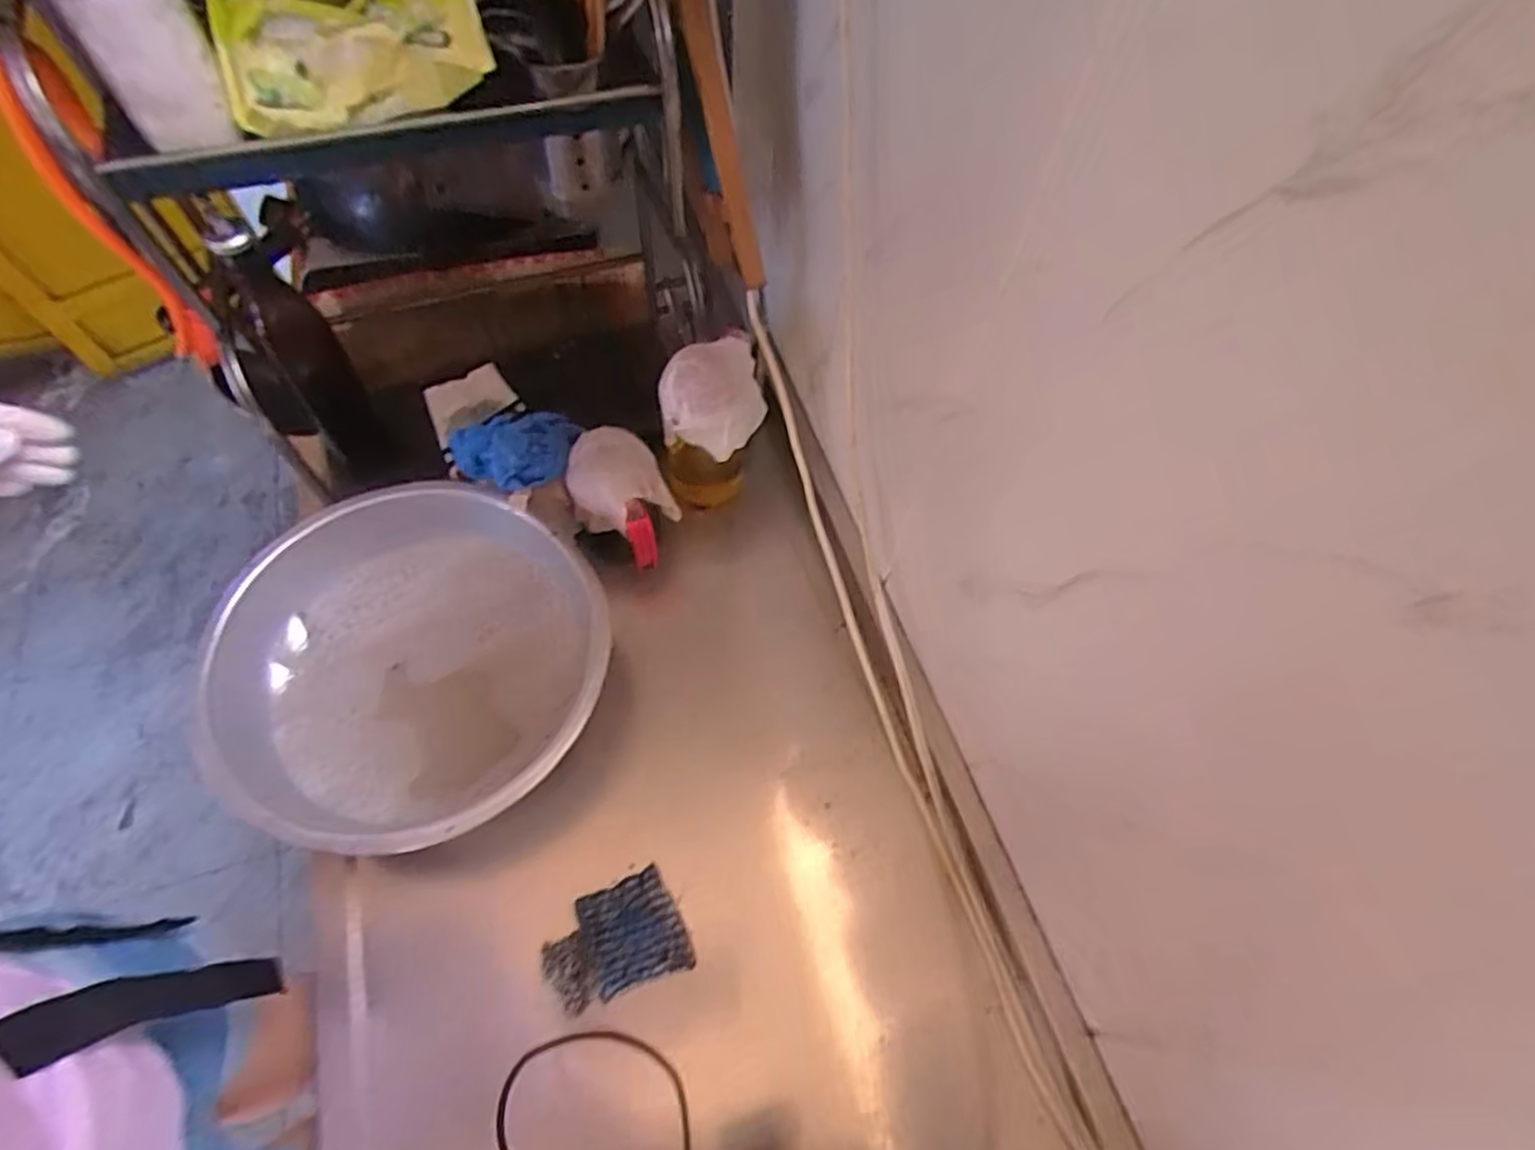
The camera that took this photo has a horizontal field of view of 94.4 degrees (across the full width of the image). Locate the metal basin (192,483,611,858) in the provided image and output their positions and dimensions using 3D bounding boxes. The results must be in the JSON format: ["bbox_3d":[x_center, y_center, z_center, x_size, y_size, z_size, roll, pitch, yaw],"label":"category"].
[{"bbox_3d":[-0.303,0.074,0.616,0.312,0.071,0.311,1,61,-2],"label":"metal basin"}]

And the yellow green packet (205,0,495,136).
[{"bbox_3d":[-0.270,-0.344,0.463,0.176,0.077,0.064,-9,61,8],"label":"yellow green packet"}]

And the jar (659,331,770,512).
[{"bbox_3d":[-0.056,-0.145,0.742,0.095,0.204,0.096,-4,61,-4],"label":"jar"}]

